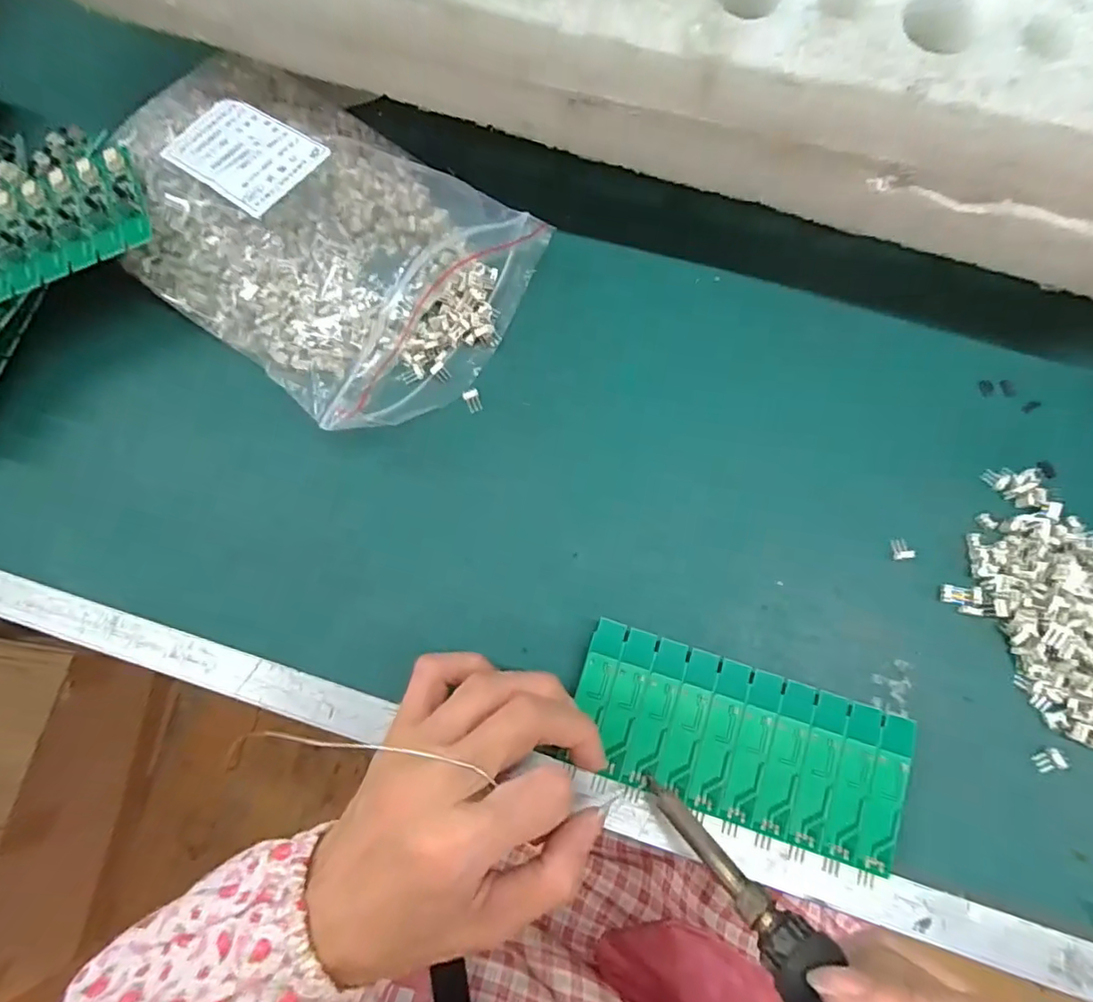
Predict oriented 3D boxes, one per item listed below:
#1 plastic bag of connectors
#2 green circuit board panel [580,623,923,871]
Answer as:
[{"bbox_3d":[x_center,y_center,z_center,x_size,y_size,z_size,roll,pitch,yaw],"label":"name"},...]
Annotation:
[{"bbox_3d":[-0.126,-0.143,0.295,0.225,0.045,0.148,36,79,10],"label":"plastic bag of connectors"},{"bbox_3d":[0.080,0.100,0.239,0.136,0.004,0.062,20,76,7],"label":"green circuit board panel"}]

